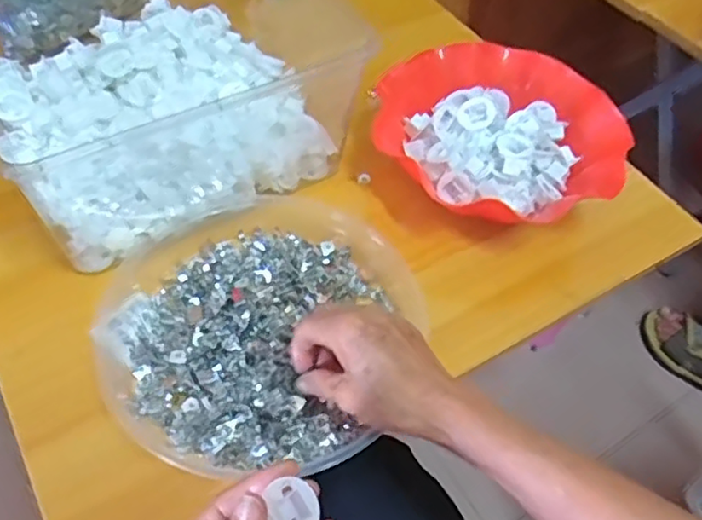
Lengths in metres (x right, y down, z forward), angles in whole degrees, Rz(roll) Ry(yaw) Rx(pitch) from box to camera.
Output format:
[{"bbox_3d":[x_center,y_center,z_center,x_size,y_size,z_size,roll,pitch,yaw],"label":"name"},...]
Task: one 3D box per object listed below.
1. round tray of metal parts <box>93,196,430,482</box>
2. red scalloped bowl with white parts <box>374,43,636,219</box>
[{"bbox_3d":[-0.071,0.047,0.488,0.236,0.035,0.217,3,53,-4],"label":"round tray of metal parts"},{"bbox_3d":[0.135,-0.111,0.601,0.204,0.067,0.195,3,53,-4],"label":"red scalloped bowl with white parts"}]

